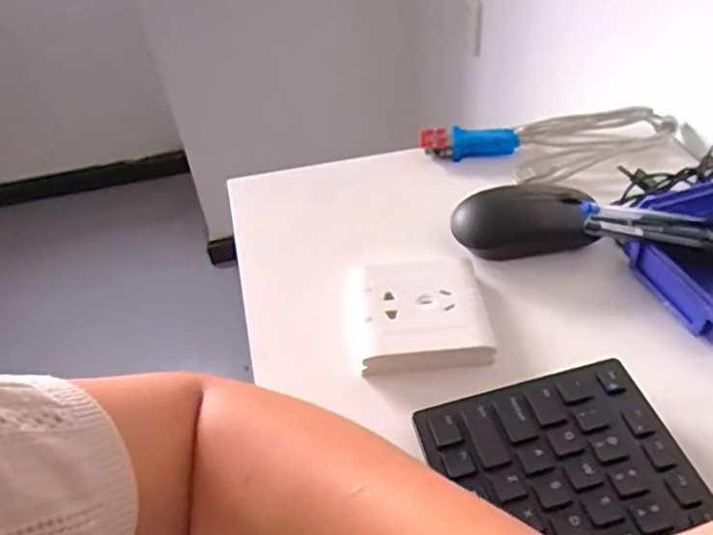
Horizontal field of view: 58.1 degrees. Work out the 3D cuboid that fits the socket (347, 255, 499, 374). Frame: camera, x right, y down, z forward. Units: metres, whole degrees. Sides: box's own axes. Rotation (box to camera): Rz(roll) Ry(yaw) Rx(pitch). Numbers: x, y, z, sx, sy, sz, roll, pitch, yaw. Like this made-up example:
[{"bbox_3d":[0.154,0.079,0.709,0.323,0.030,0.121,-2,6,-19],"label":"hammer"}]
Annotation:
[{"bbox_3d":[0.040,0.029,0.423,0.090,0.013,0.085,-4,41,0],"label":"socket"}]

